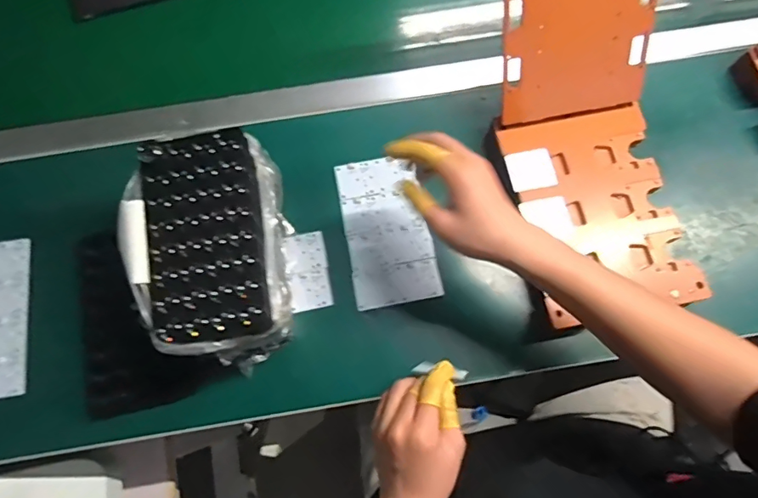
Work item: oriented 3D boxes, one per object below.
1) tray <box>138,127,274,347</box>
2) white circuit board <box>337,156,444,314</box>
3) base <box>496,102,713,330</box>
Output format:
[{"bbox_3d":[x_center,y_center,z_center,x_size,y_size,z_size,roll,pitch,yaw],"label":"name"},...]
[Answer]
[{"bbox_3d":[-0.162,-0.014,0.449,0.102,0.025,0.193,-11,74,-2],"label":"tray"},{"bbox_3d":[0.009,-0.024,0.570,0.095,0.008,0.176,-10,76,-2],"label":"white circuit board"},{"bbox_3d":[0.242,-0.039,0.549,0.167,0.044,0.230,-11,74,-2],"label":"base"}]

